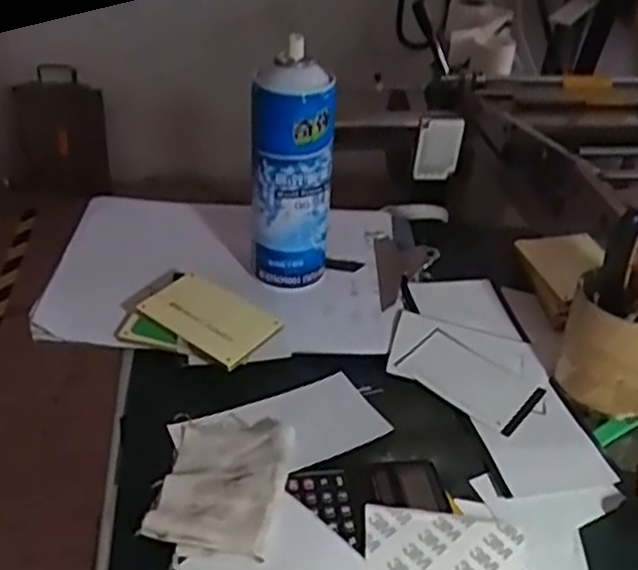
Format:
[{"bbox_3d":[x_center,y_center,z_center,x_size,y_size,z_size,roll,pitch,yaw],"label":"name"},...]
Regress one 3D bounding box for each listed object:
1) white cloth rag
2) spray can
[{"bbox_3d":[-0.060,0.121,0.484,0.075,0.016,0.111,8,35,6],"label":"white cloth rag"},{"bbox_3d":[-0.020,-0.087,0.610,0.060,0.199,0.055,0,35,-6],"label":"spray can"}]

